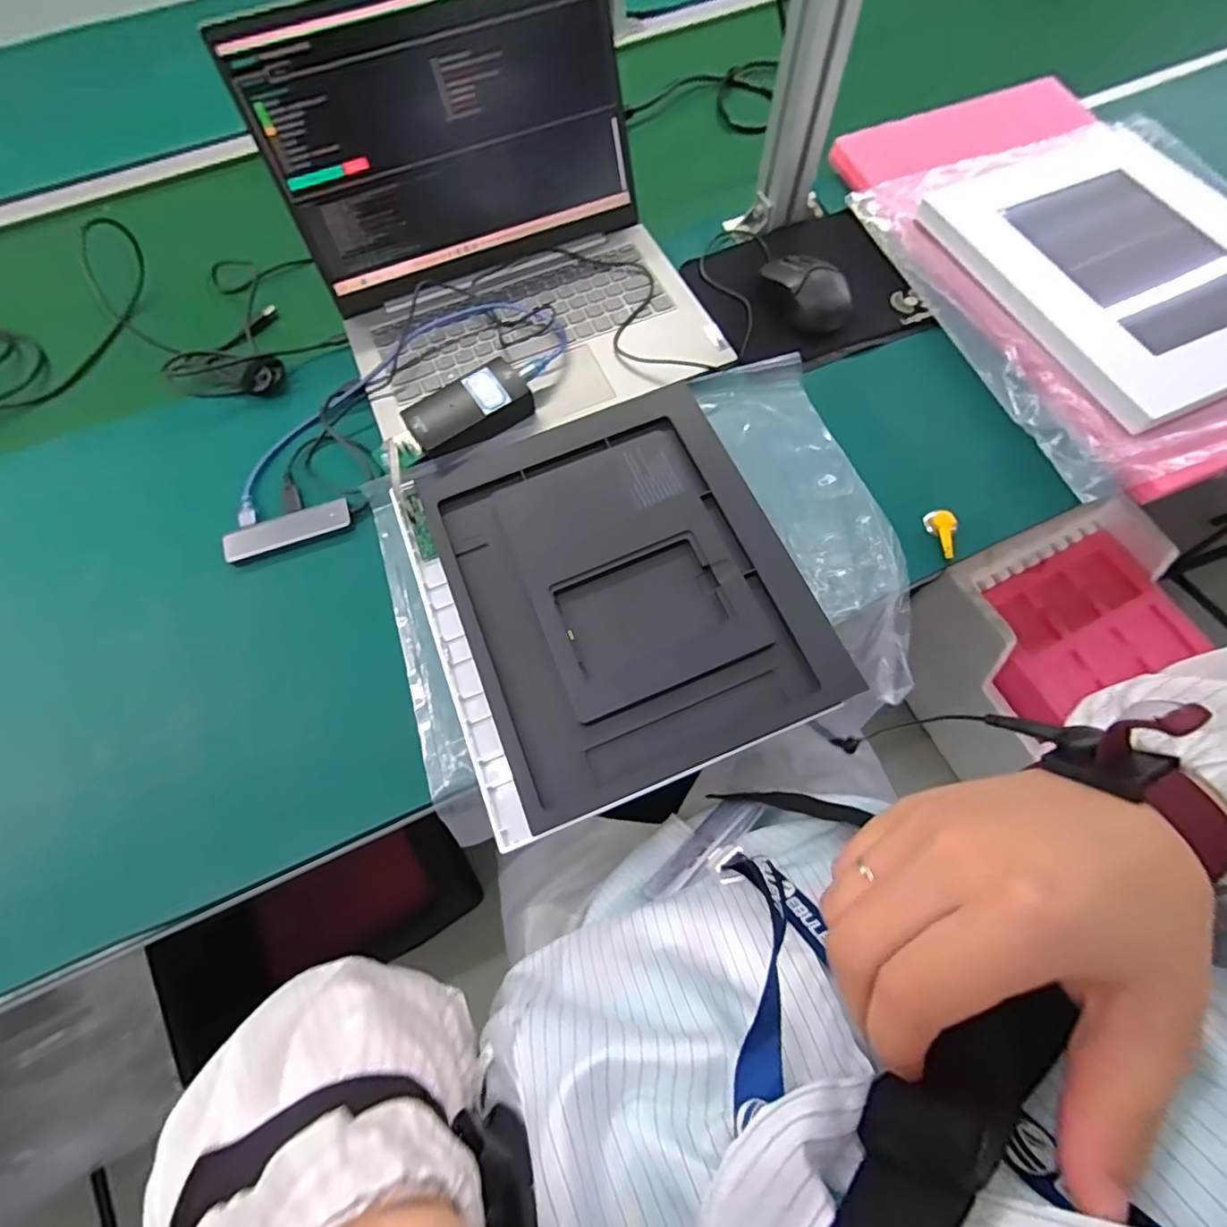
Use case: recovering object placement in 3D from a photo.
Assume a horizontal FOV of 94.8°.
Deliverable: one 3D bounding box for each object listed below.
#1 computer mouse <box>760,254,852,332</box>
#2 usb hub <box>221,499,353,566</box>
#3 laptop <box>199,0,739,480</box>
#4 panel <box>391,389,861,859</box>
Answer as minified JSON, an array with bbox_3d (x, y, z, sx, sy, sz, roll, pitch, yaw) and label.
[{"bbox_3d":[0.187,-0.306,0.535,0.048,0.030,0.096,-25,69,-8],"label":"computer mouse"},{"bbox_3d":[-0.269,-0.069,0.469,0.101,0.015,0.025,-18,68,-5],"label":"usb hub"},{"bbox_3d":[-0.098,-0.334,0.481,0.322,0.177,0.325,-23,69,-7],"label":"laptop"},{"bbox_3d":[-0.005,-0.021,0.433,0.263,0.024,0.293,-21,69,-6],"label":"panel"}]

